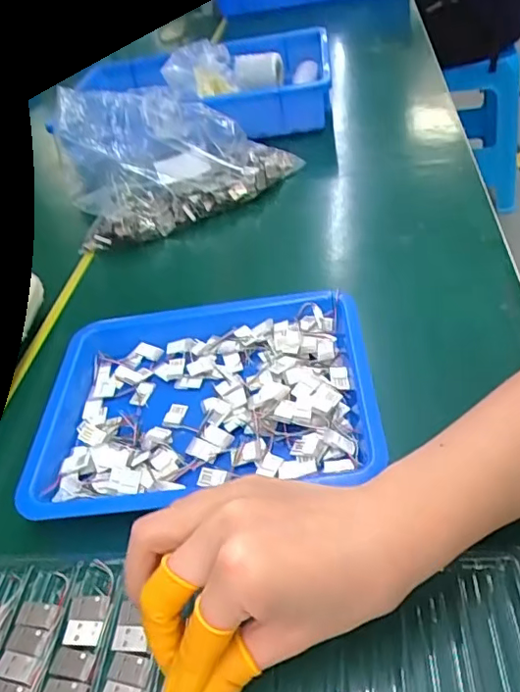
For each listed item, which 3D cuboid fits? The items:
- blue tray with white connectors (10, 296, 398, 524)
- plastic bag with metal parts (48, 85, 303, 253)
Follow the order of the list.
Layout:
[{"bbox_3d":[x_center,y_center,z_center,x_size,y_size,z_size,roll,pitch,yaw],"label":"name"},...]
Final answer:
[{"bbox_3d":[-0.039,0.036,0.373,0.228,0.030,0.171,-8,42,5],"label":"blue tray with white connectors"},{"bbox_3d":[-0.116,-0.227,0.646,0.229,0.099,0.250,-25,43,-14],"label":"plastic bag with metal parts"}]

